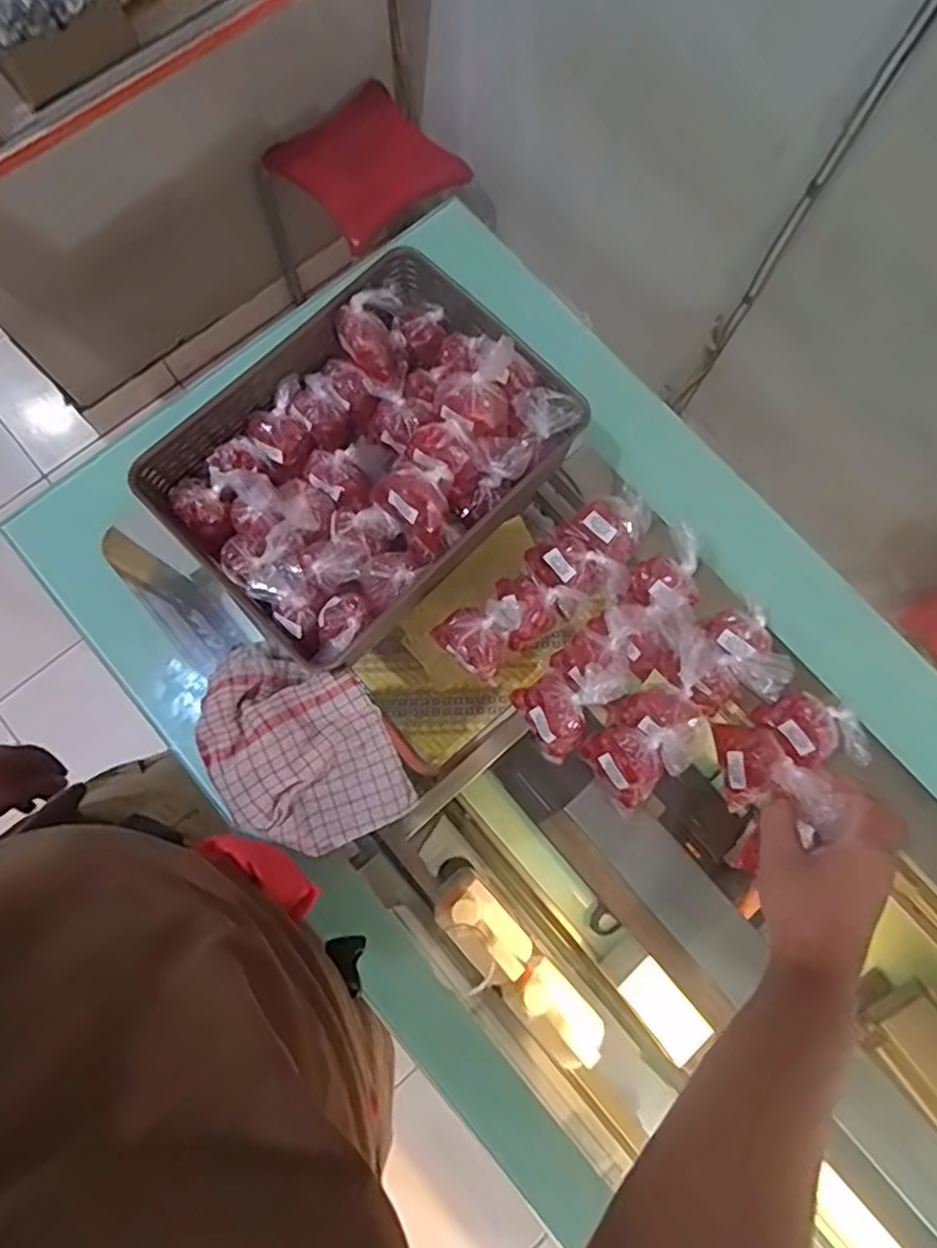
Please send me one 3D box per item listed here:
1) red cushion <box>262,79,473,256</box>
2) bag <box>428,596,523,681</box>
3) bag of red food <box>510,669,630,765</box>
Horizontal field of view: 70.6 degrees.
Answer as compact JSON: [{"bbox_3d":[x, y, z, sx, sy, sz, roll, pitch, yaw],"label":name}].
[{"bbox_3d":[-0.193,-0.878,1.255,0.295,0.107,0.234,-38,81,-8],"label":"red cushion"},{"bbox_3d":[0.015,0.006,0.599,0.075,0.038,0.065,-42,82,-9],"label":"bag"},{"bbox_3d":[0.095,0.070,0.585,0.088,0.059,0.072,-31,80,-7],"label":"bag of red food"}]

